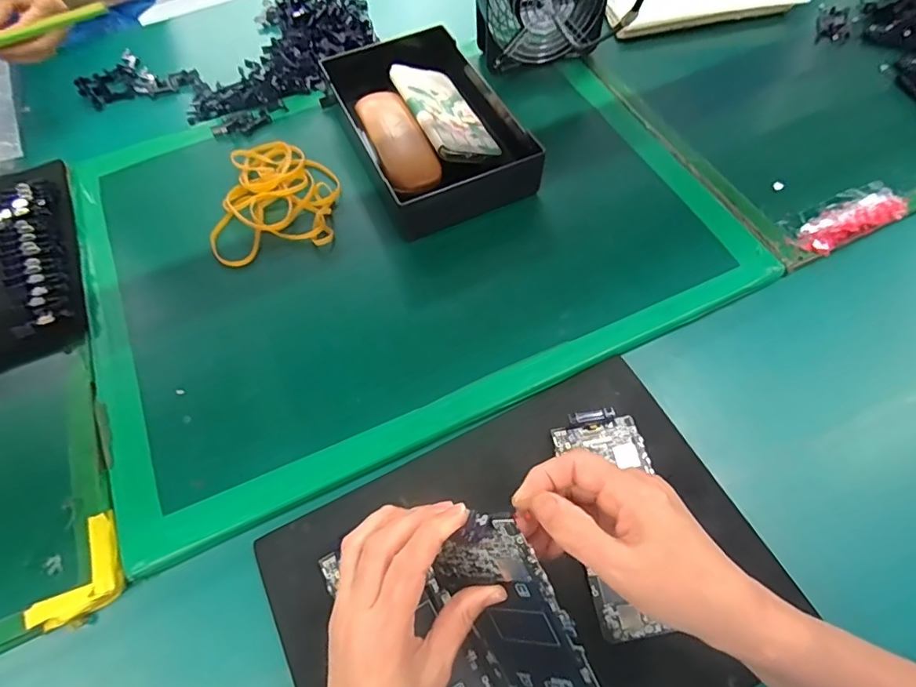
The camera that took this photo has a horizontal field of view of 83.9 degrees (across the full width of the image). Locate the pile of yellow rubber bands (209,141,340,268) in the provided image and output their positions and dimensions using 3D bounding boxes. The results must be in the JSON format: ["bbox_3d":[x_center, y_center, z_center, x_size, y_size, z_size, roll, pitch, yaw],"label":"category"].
[{"bbox_3d":[-0.196,-0.159,0.560,0.123,0.015,0.164,-1,61,1],"label":"pile of yellow rubber bands"}]

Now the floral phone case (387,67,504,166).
[{"bbox_3d":[-0.014,-0.264,0.582,0.083,0.010,0.158,-14,63,-32],"label":"floral phone case"}]

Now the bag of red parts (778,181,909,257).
[{"bbox_3d":[0.402,-0.135,0.522,0.138,0.025,0.057,-26,64,-12],"label":"bag of red parts"}]

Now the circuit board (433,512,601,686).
[{"bbox_3d":[0.034,0.167,0.305,0.071,0.151,0.007,-16,16,36],"label":"circuit board"}]

